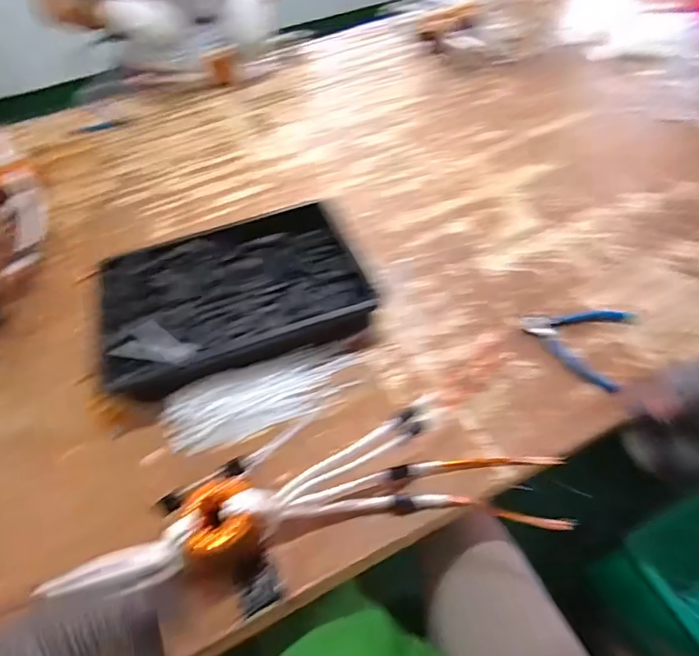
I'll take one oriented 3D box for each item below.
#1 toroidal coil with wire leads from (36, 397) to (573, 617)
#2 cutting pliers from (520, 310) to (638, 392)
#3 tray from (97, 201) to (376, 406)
[{"bbox_3d":[-0.028,0.174,0.487,0.488,0.106,0.148,-9,53,-13],"label":"toroidal coil with wire leads"},{"bbox_3d":[0.291,0.012,0.619,0.128,0.038,0.133,22,56,20],"label":"cutting pliers"},{"bbox_3d":[-0.164,-0.052,0.683,0.366,0.048,0.258,-16,52,-9],"label":"tray"}]

